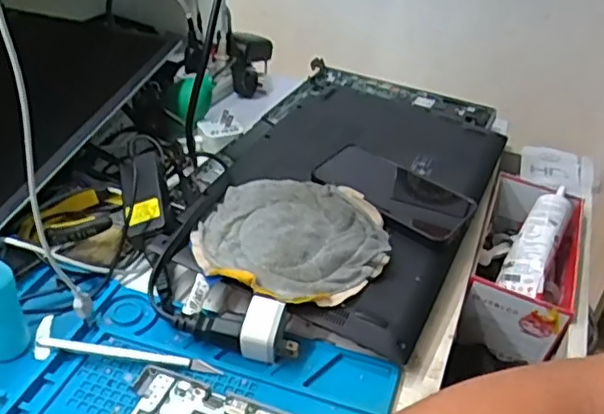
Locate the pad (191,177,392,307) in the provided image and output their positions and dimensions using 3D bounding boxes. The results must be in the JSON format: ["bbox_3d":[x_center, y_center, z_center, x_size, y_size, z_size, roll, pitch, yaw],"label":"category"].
[{"bbox_3d":[-0.007,0.023,0.536,0.155,0.016,0.148,1,38,-1],"label":"pad"}]

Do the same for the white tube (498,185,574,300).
[{"bbox_3d":[0.230,0.029,0.610,0.039,0.023,0.129,21,61,24],"label":"white tube"}]

